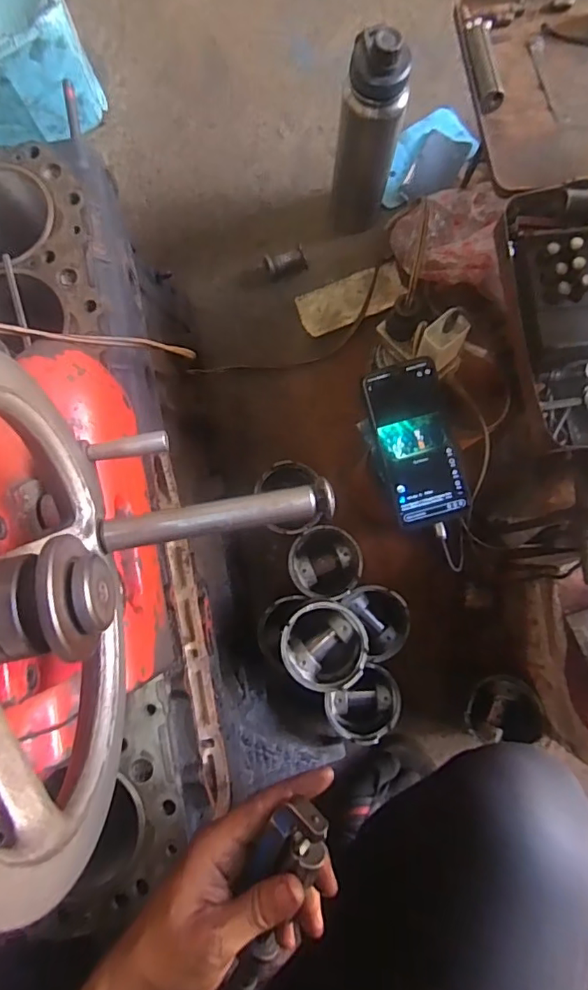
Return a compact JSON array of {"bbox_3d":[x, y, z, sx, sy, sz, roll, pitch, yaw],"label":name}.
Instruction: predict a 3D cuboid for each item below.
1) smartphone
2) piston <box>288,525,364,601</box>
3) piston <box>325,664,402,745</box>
[{"bbox_3d":[0.129,-0.053,0.537,0.073,0.007,0.167,-15,93,5],"label":"smartphone"},{"bbox_3d":[0.041,0.091,0.693,0.092,0.078,0.091,0,82,0],"label":"piston"},{"bbox_3d":[0.090,0.267,0.661,0.091,0.059,0.078,-36,84,-5],"label":"piston"}]

